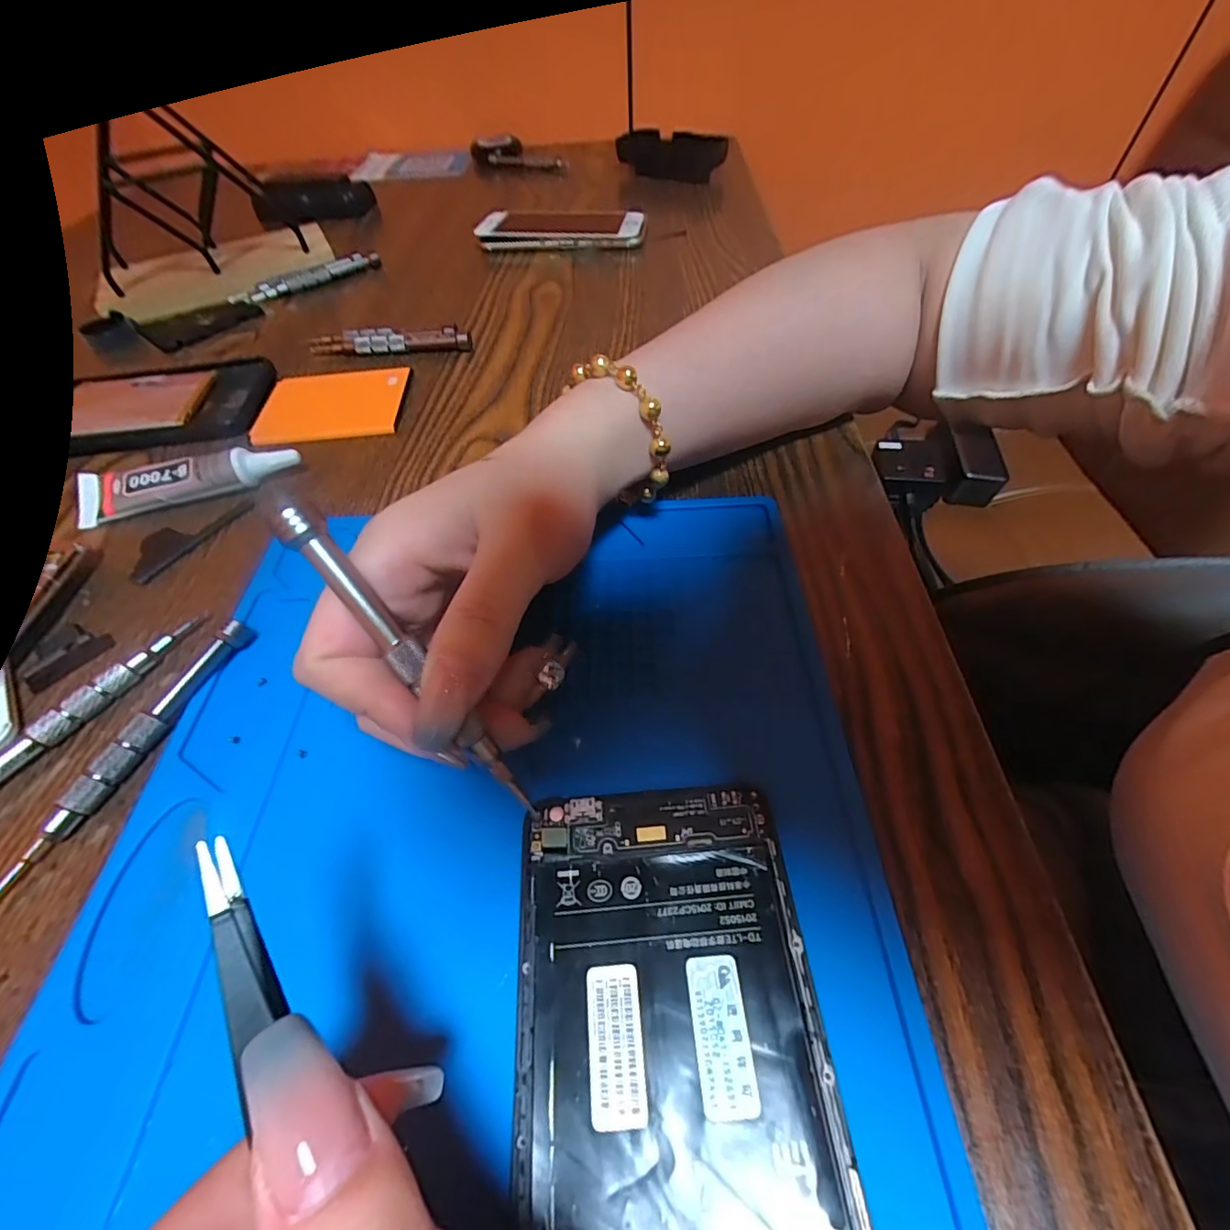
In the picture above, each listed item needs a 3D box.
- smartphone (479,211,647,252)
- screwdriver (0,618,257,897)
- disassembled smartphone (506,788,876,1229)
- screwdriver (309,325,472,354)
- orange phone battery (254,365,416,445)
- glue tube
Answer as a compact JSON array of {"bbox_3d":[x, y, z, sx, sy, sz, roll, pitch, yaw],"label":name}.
[{"bbox_3d":[-0.045,-0.326,0.448,0.136,0.014,0.068,8,54,11],"label":"smartphone"},{"bbox_3d":[-0.163,0.045,0.181,0.009,0.013,0.102,19,57,17],"label":"screwdriver"},{"bbox_3d":[0.014,0.112,0.118,0.073,0.004,0.142,-5,53,0],"label":"disassembled smartphone"},{"bbox_3d":[-0.147,-0.179,0.347,0.107,0.012,0.015,-1,54,4],"label":"screwdriver"},{"bbox_3d":[-0.163,-0.124,0.309,0.077,0.008,0.063,-6,53,-1],"label":"orange phone battery"},{"bbox_3d":[-0.209,-0.067,0.262,0.101,0.018,0.019,-15,54,-7],"label":"glue tube"}]

